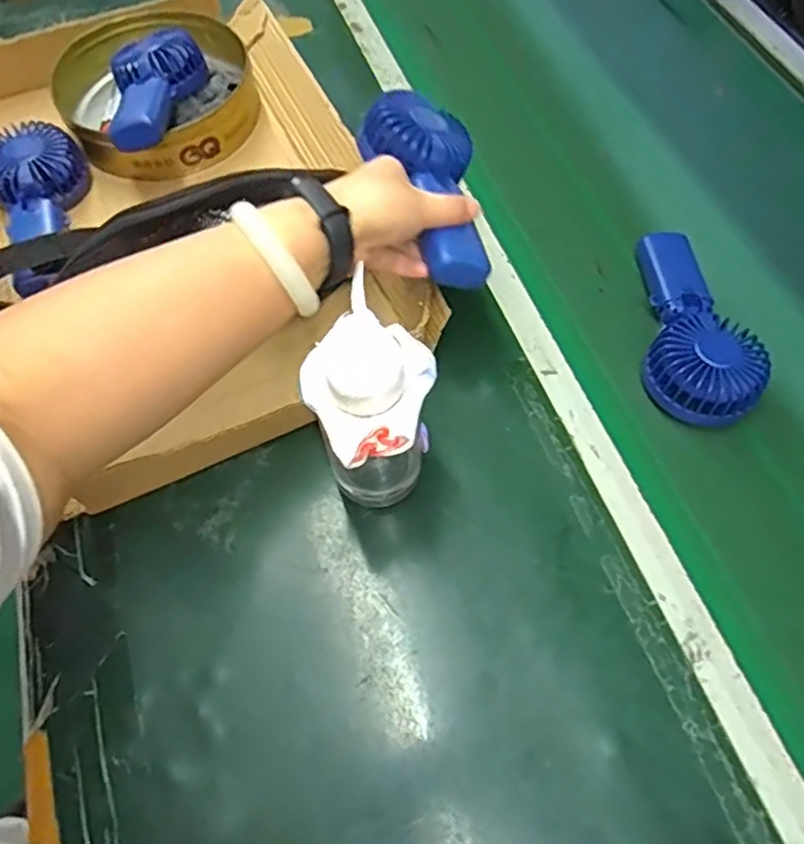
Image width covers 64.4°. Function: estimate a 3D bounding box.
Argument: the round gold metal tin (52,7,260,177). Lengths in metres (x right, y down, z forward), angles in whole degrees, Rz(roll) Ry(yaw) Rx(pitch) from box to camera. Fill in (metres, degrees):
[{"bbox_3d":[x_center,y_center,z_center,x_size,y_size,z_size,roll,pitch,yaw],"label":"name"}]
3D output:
[{"bbox_3d":[-0.241,-0.333,0.645,0.192,0.050,0.197,0,62,0],"label":"round gold metal tin"}]

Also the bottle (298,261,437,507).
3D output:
[{"bbox_3d":[-0.023,-0.004,0.419,0.080,0.143,0.107,-17,64,-8],"label":"bottle"}]

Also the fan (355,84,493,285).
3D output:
[{"bbox_3d":[0.012,-0.168,0.473,0.082,0.045,0.173,6,61,-22],"label":"fan"}]

